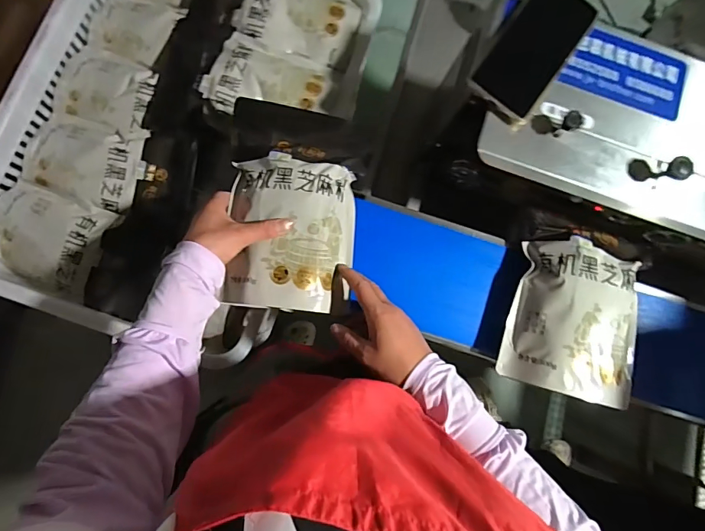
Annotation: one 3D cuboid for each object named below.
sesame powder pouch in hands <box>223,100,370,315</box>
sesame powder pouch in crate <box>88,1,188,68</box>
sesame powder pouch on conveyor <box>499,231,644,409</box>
[{"bbox_3d":[-0.067,-0.075,0.501,0.154,0.045,0.249,4,78,-1],"label":"sesame powder pouch in hands"},{"bbox_3d":[-0.325,-0.358,0.649,0.127,0.038,0.098,17,79,2],"label":"sesame powder pouch in crate"},{"bbox_3d":[0.268,0.064,0.503,0.155,0.039,0.181,18,79,2],"label":"sesame powder pouch on conveyor"}]

